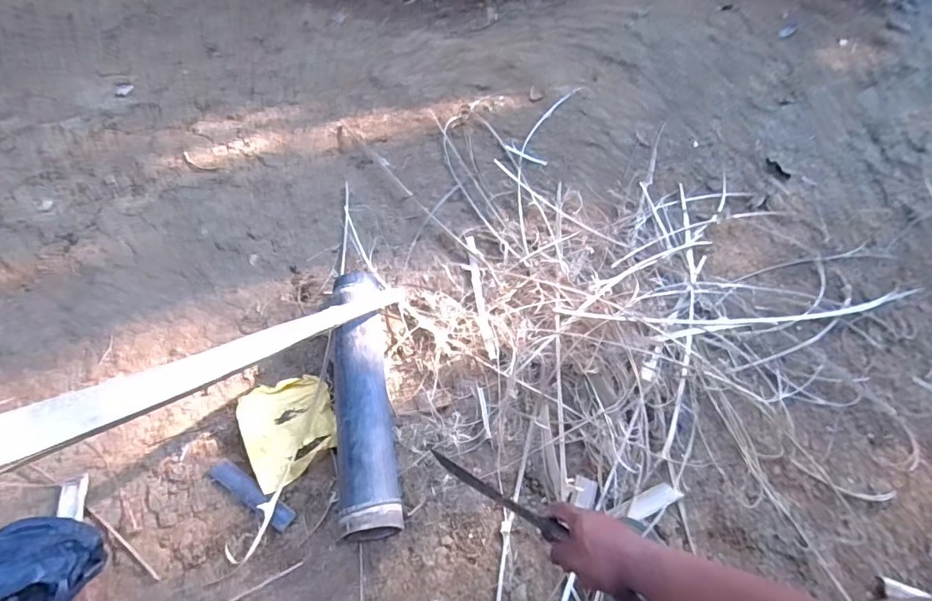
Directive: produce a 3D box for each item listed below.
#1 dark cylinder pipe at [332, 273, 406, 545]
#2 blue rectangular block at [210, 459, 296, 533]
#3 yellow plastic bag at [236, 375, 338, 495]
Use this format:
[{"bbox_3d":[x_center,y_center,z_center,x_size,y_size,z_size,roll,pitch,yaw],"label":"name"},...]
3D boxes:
[{"bbox_3d":[-0.180,0.157,0.848,0.096,0.092,0.475,-7,55,-8],"label":"dark cylinder pipe"},{"bbox_3d":[-0.347,0.310,0.779,0.165,0.015,0.032,27,56,18],"label":"blue rectangular block"},{"bbox_3d":[-0.306,0.220,0.850,0.151,0.026,0.186,-22,56,-18],"label":"yellow plastic bag"}]

